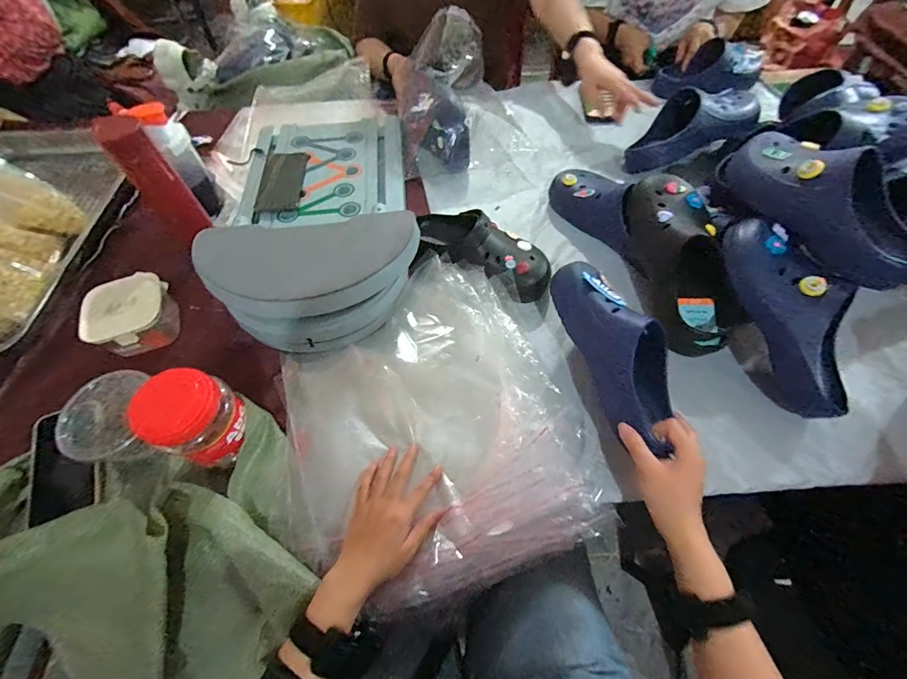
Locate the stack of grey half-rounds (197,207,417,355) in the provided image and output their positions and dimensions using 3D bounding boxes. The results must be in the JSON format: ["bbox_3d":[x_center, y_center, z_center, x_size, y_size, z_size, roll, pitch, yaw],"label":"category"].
[{"bbox_3d":[-0.208,-0.078,0.587,0.312,0.111,0.169,-7,59,-2],"label":"stack of grey half-rounds"}]

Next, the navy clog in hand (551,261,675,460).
[{"bbox_3d":[0.207,0.001,0.480,0.101,0.088,0.234,-19,71,-9],"label":"navy clog in hand"}]

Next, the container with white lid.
[{"bbox_3d":[-0.500,-0.037,0.604,0.109,0.062,0.111,-19,60,-9],"label":"container with white lid"}]

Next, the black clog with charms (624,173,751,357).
[{"bbox_3d":[0.332,-0.115,0.571,0.110,0.097,0.277,-15,84,-7],"label":"black clog with charms"}]

